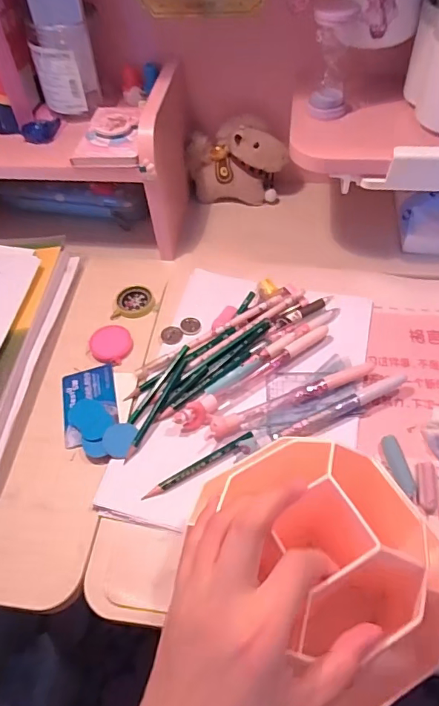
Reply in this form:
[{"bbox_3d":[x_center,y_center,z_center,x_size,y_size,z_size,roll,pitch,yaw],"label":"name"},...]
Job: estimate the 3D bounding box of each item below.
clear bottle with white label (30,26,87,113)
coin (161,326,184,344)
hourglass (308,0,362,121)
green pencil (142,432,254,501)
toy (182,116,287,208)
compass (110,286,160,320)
[{"bbox_3d":[-0.186,-0.326,0.546,0.051,0.082,0.047,-17,53,-9],"label":"clear bottle with white label"},{"bbox_3d":[-0.052,-0.019,0.517,0.023,0.004,0.022,1,69,-3],"label":"coin"},{"bbox_3d":[0.117,-0.299,0.480,0.041,0.099,0.041,15,55,15],"label":"hourglass"},{"bbox_3d":[-0.018,0.100,0.420,0.110,0.009,0.007,-26,55,-15],"label":"green pencil"},{"bbox_3d":[0.022,-0.255,0.627,0.128,0.096,0.047,1,52,5],"label":"toy"},{"bbox_3d":[-0.100,-0.061,0.554,0.052,0.012,0.045,-4,52,1],"label":"compass"}]

